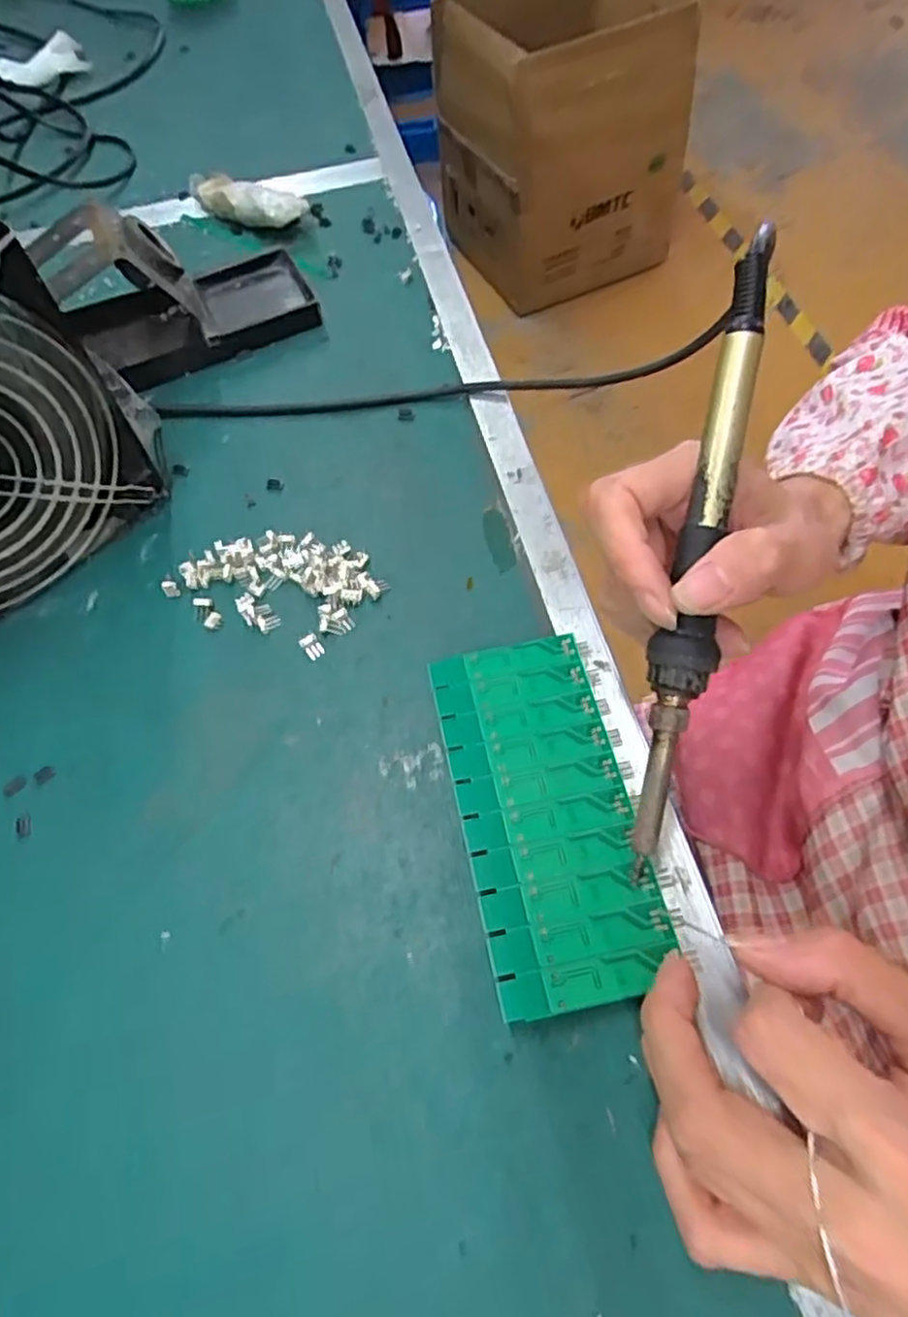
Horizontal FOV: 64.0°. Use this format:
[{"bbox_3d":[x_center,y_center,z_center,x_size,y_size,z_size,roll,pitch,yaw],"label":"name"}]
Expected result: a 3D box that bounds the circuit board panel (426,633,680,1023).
[{"bbox_3d":[0.033,0.054,0.270,0.062,0.004,0.136,-10,59,-2],"label":"circuit board panel"}]

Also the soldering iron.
[{"bbox_3d":[0.079,-0.031,0.239,0.017,0.020,0.211,10,93,9],"label":"soldering iron"}]

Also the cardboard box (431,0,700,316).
[{"bbox_3d":[0.224,-1.085,1.531,0.466,0.458,0.408,-29,62,-12],"label":"cardboard box"}]

